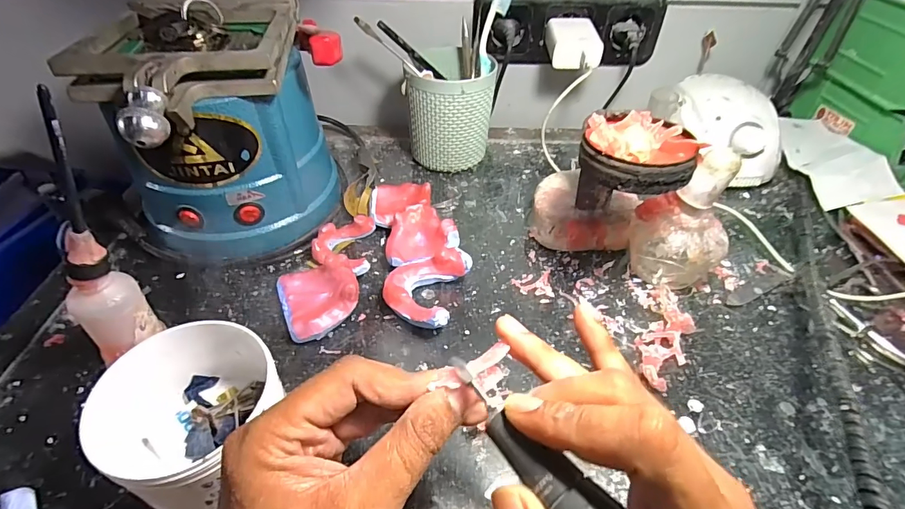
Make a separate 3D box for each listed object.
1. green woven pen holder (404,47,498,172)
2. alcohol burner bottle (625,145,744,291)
[{"bbox_3d":[-0.001,-0.160,0.492,0.088,0.111,0.092,5,44,3],"label":"green woven pen holder"},{"bbox_3d":[0.184,-0.023,0.350,0.072,0.117,0.057,32,52,27],"label":"alcohol burner bottle"}]

